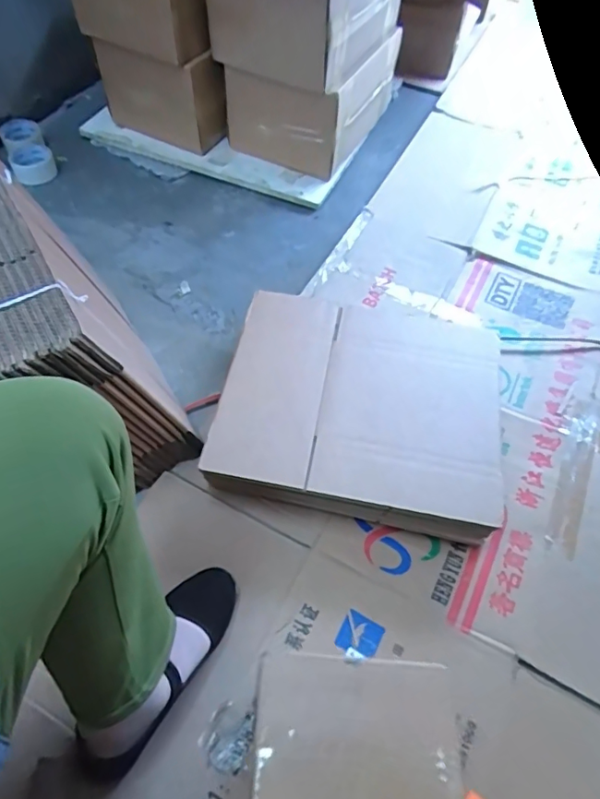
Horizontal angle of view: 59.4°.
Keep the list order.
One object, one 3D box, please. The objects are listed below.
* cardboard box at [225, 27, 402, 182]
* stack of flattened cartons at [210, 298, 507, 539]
[{"bbox_3d":[0.038,-0.698,1.204,0.248,0.184,0.376,24,58,13],"label":"cardboard box"},{"bbox_3d":[0.090,0.008,0.789,0.393,0.096,0.343,9,56,3],"label":"stack of flattened cartons"}]

